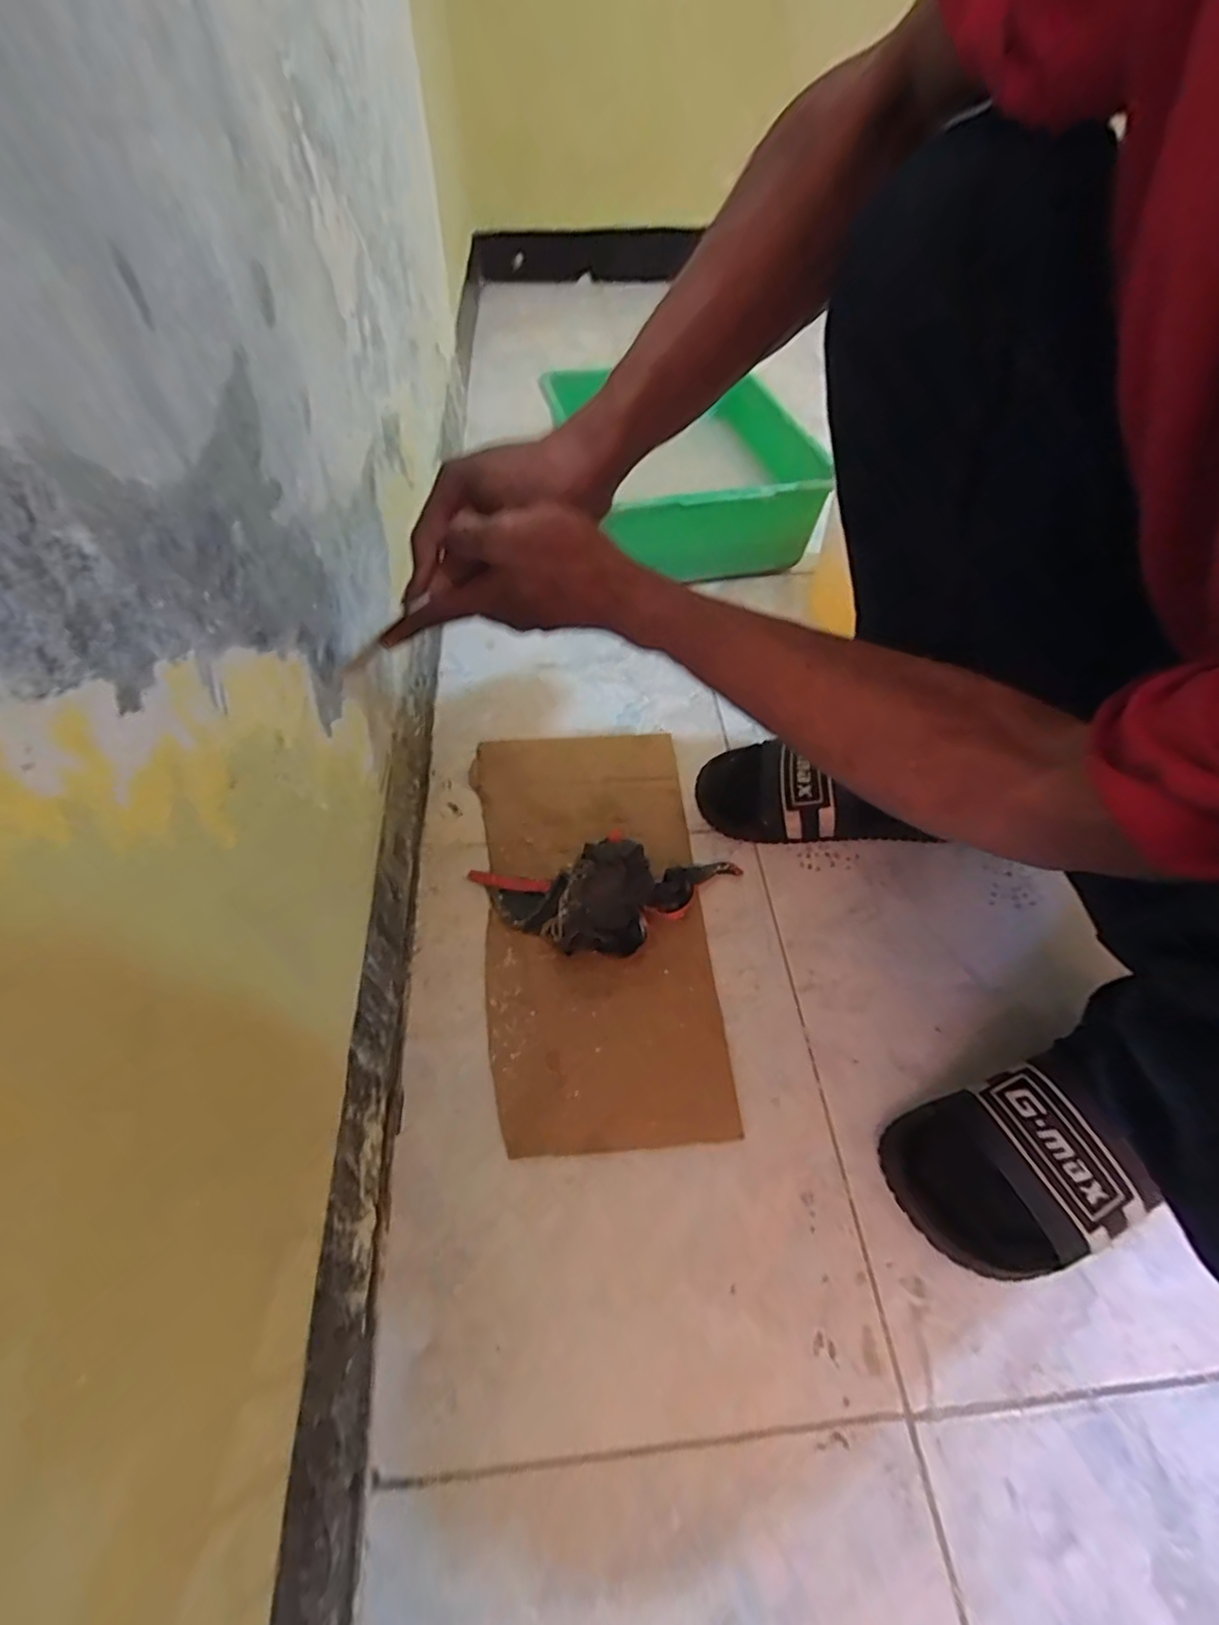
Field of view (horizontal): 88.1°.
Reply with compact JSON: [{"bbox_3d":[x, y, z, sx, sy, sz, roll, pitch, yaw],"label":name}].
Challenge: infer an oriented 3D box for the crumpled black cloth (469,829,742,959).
[{"bbox_3d":[-0.001,0.062,0.501,0.224,0.065,0.092,-1,55,-2],"label":"crumpled black cloth"}]

